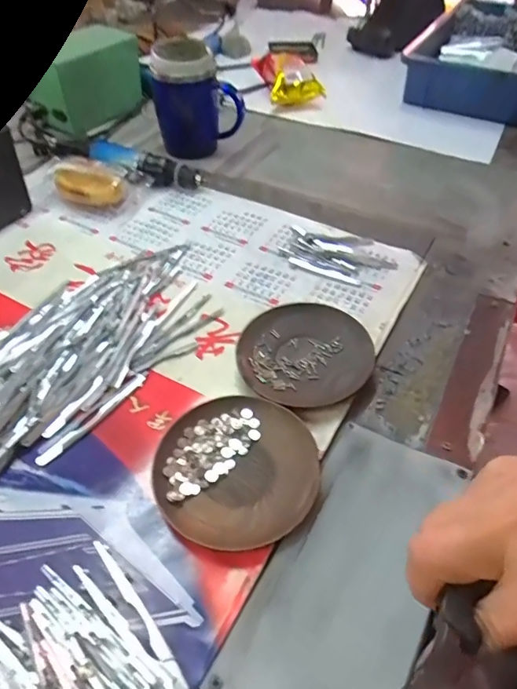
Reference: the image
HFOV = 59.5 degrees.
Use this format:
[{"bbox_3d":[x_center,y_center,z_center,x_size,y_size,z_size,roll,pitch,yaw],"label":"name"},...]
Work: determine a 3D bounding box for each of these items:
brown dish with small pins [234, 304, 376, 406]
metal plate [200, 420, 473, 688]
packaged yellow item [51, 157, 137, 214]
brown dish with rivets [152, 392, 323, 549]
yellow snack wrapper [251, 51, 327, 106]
[{"bbox_3d":[0.040,0.007,0.398,0.114,0.018,0.109,0,48,0],"label":"brown dish with small pins"},{"bbox_3d":[0.059,0.139,0.283,0.091,0.011,0.195,24,53,21],"label":"metal plate"},{"bbox_3d":[-0.206,-0.198,0.565,0.103,0.045,0.057,18,51,17],"label":"packaged yellow item"},{"bbox_3d":[-0.015,0.087,0.329,0.115,0.016,0.114,0,48,0],"label":"brown dish with rivets"},{"bbox_3d":[0.052,-0.471,0.801,0.098,0.052,0.161,-7,48,-6],"label":"yellow snack wrapper"}]

